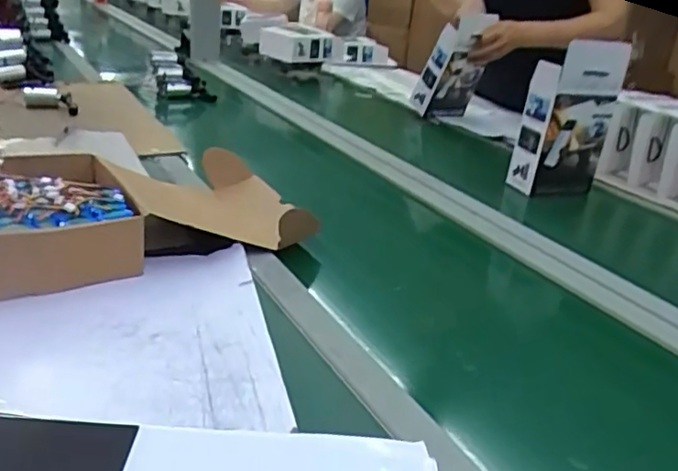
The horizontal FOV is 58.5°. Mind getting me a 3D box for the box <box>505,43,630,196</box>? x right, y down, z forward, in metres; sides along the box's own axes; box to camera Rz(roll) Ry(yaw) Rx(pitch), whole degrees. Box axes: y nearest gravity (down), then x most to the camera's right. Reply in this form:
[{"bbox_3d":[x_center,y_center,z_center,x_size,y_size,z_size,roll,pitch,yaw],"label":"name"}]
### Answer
[{"bbox_3d":[0.377,-0.190,1.001,0.147,0.242,0.078,-6,27,-25],"label":"box"}]

